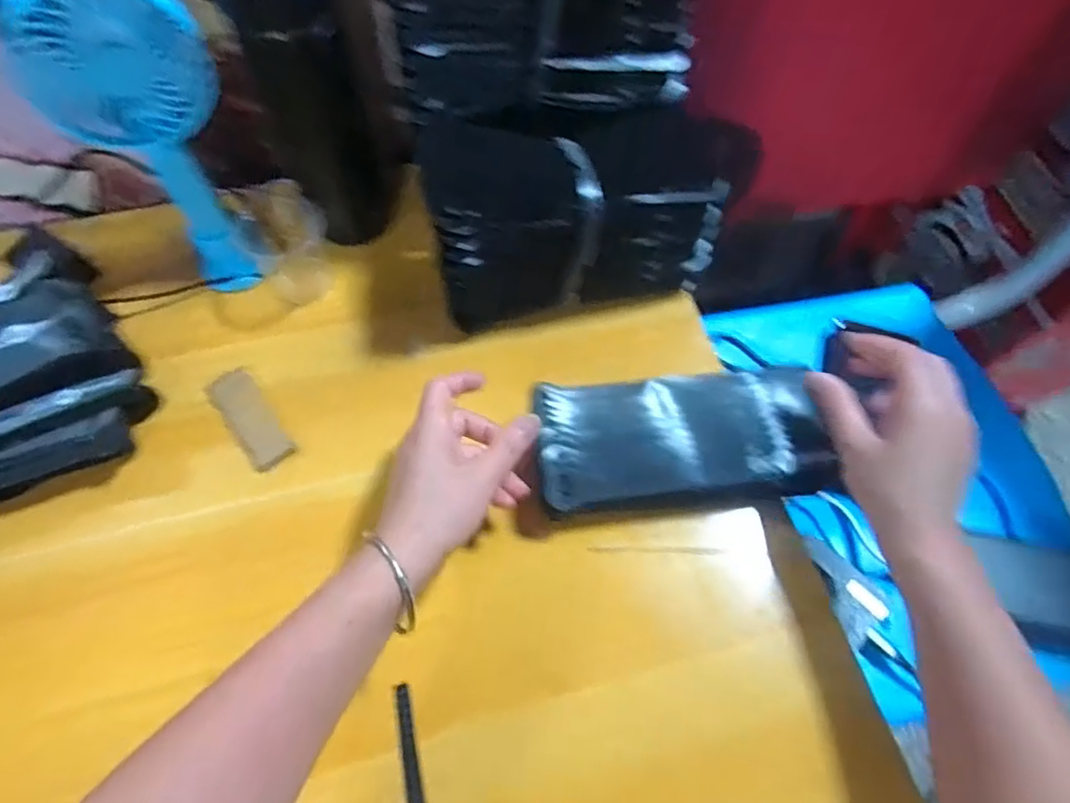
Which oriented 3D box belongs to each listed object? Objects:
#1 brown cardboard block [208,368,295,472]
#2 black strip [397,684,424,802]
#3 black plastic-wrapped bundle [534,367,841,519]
[{"bbox_3d":[-0.204,0.012,0.441,0.029,0.004,0.080,-33,68,-16],"label":"brown cardboard block"},{"bbox_3d":[-0.071,0.198,0.350,0.009,0.004,0.069,-10,64,-6],"label":"black strip"},{"bbox_3d":[0.099,0.027,0.416,0.194,0.028,0.089,-5,63,-7],"label":"black plastic-wrapped bundle"}]

